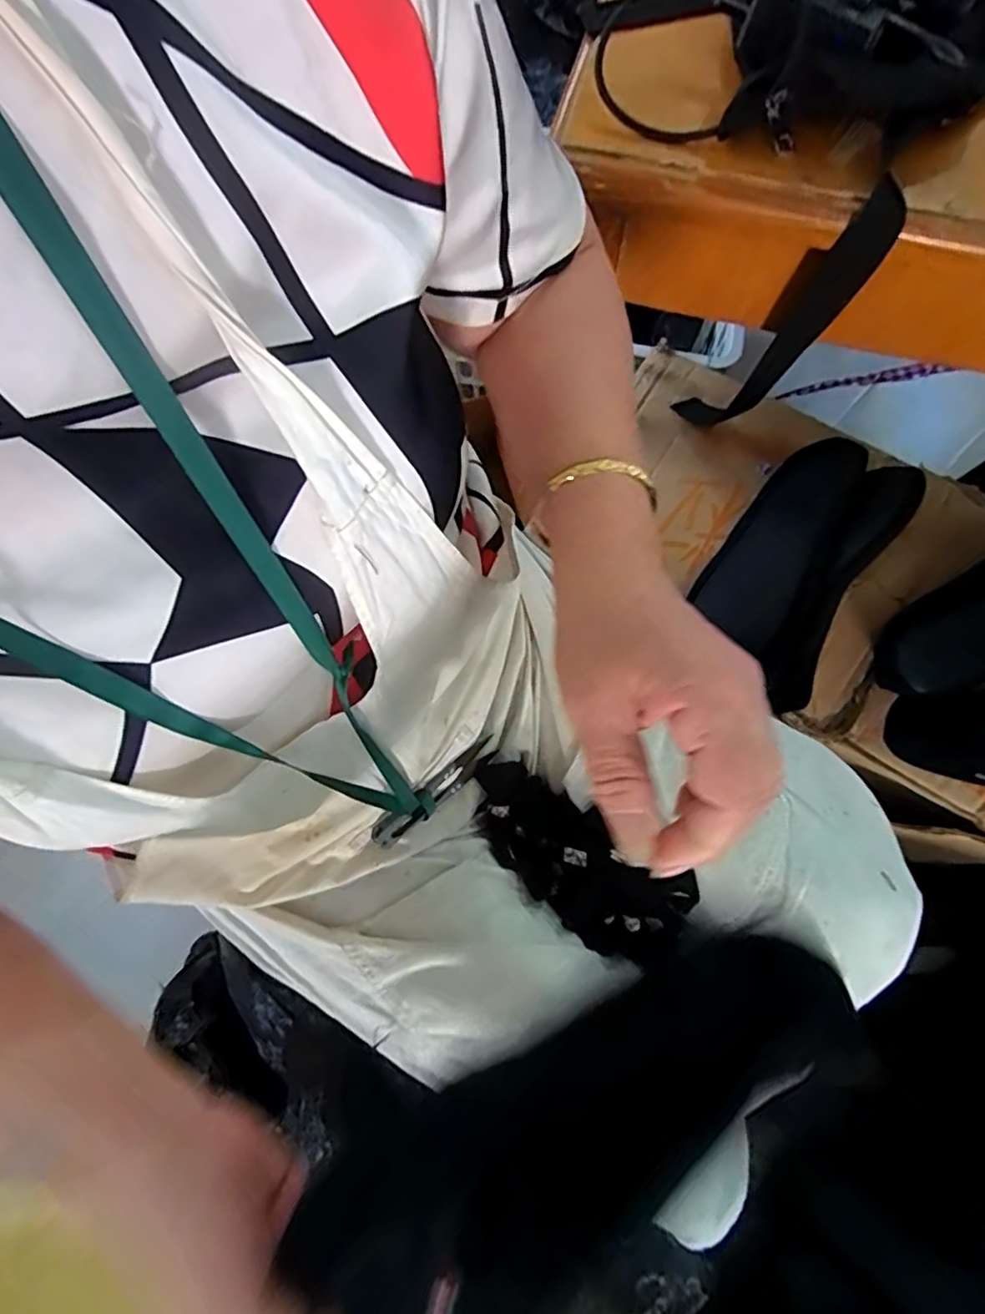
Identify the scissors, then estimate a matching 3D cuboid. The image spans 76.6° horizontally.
[{"bbox_3d":[-0.036,0.088,0.412,0.100,0.023,0.015,-38,76,-24],"label":"scissors"}]

